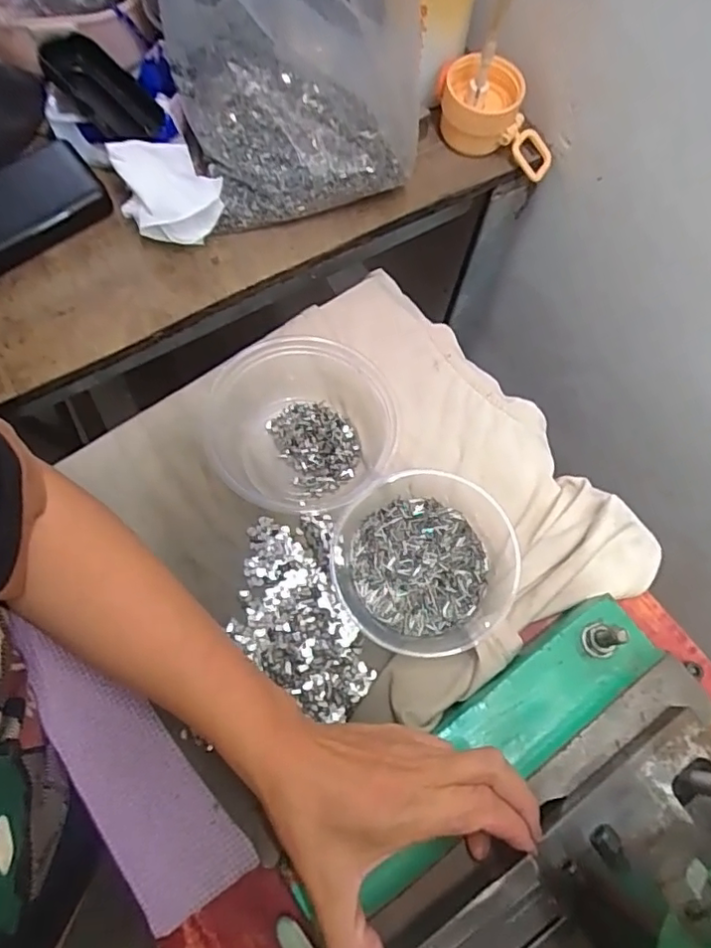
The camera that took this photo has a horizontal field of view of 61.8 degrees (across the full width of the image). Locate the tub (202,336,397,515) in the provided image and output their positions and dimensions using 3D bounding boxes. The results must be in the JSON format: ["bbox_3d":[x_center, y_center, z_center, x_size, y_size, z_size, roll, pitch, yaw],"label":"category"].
[{"bbox_3d":[-0.045,-0.041,0.442,0.138,0.061,0.134,0,71,-1],"label":"tub"}]

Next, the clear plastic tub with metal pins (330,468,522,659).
[{"bbox_3d":[0.052,0.061,0.414,0.130,0.039,0.122,0,71,-1],"label":"clear plastic tub with metal pins"}]

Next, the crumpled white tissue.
[{"bbox_3d":[-0.150,-0.223,0.479,0.070,0.041,0.095,-34,75,-12],"label":"crumpled white tissue"}]

